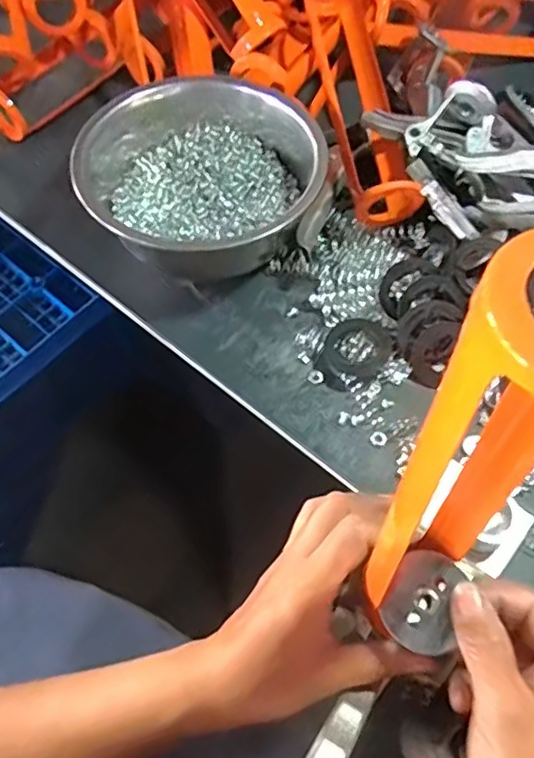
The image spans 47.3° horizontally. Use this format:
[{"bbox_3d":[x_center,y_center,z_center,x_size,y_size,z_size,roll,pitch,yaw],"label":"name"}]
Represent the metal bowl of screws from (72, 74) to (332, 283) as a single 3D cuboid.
[{"bbox_3d":[-0.053,-0.165,0.488,0.175,0.080,0.161,0,61,0],"label":"metal bowl of screws"}]

